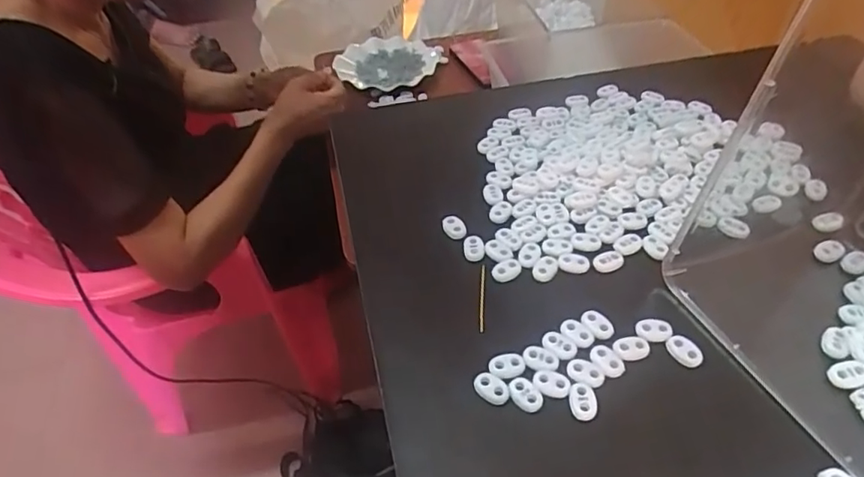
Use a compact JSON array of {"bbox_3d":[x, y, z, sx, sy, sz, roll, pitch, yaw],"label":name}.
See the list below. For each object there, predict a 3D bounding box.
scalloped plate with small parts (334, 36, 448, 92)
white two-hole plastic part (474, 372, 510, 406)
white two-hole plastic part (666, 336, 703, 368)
[{"bbox_3d":[-0.083,-0.327,1.035,0.185,0.049,0.182,-2,46,2],"label":"scalloped plate with small parts"},{"bbox_3d":[0.036,0.091,0.332,0.022,0.007,0.014,34,57,31],"label":"white two-hole plastic part"},{"bbox_3d":[0.159,0.071,0.345,0.016,0.005,0.022,-32,52,-25],"label":"white two-hole plastic part"}]

